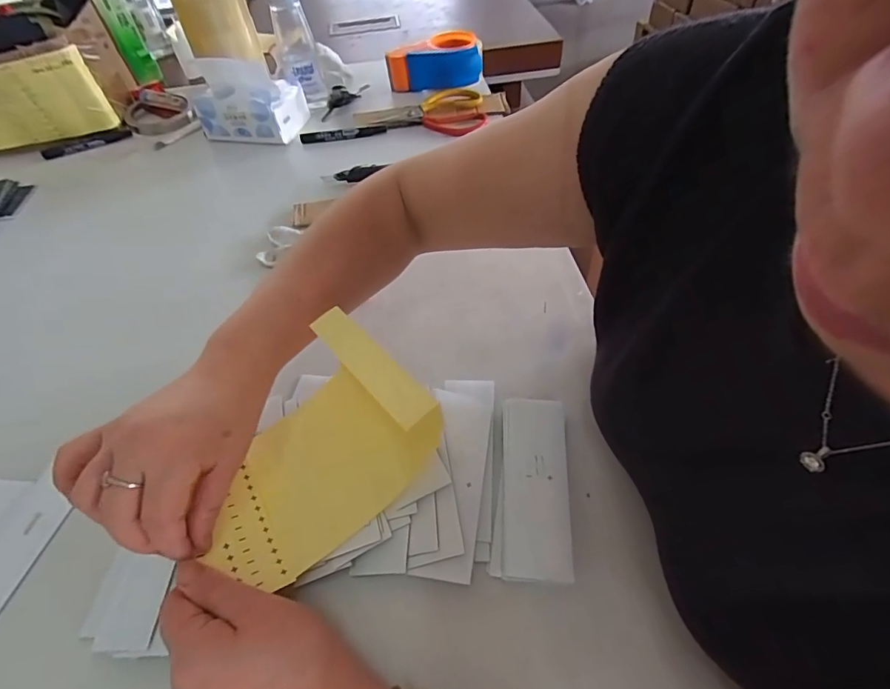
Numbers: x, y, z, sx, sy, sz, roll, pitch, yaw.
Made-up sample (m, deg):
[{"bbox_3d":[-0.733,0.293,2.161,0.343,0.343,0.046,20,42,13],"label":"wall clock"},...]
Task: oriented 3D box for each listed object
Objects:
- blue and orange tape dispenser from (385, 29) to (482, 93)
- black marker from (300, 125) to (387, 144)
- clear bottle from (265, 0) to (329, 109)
[{"bbox_3d":[-0.021,-0.483,0.793,0.153,0.069,0.077,-9,51,-3],"label":"blue and orange tape dispenser"},{"bbox_3d":[-0.157,-0.325,0.709,0.129,0.011,0.011,-11,51,-4],"label":"black marker"},{"bbox_3d":[-0.234,-0.468,0.733,0.060,0.163,0.075,-16,52,-8],"label":"clear bottle"}]

